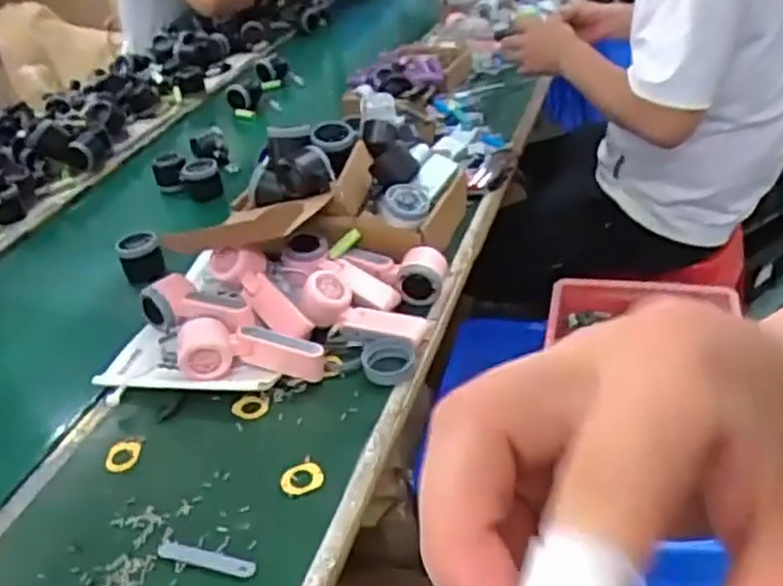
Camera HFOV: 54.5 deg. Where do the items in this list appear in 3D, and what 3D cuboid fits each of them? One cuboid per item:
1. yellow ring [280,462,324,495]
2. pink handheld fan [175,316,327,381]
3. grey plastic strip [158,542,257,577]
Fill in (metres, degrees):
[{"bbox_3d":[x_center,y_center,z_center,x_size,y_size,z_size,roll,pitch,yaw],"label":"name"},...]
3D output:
[{"bbox_3d":[-0.087,0.179,0.735,0.042,0.009,0.032,-15,35,-11],"label":"yellow ring"},{"bbox_3d":[-0.158,0.069,0.847,0.165,0.066,0.052,-1,34,8],"label":"pink handheld fan"},{"bbox_3d":[-0.164,0.233,0.670,0.097,0.007,0.017,6,36,19],"label":"grey plastic strip"}]

